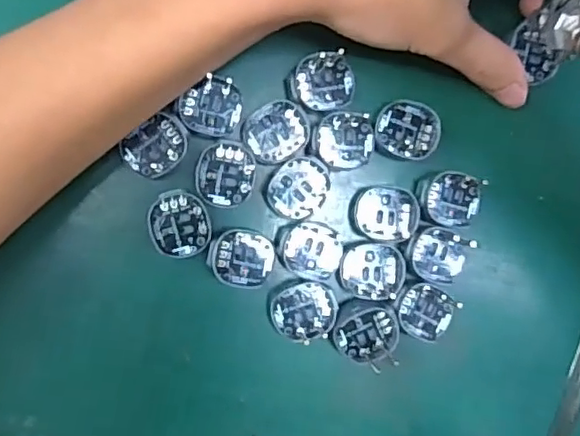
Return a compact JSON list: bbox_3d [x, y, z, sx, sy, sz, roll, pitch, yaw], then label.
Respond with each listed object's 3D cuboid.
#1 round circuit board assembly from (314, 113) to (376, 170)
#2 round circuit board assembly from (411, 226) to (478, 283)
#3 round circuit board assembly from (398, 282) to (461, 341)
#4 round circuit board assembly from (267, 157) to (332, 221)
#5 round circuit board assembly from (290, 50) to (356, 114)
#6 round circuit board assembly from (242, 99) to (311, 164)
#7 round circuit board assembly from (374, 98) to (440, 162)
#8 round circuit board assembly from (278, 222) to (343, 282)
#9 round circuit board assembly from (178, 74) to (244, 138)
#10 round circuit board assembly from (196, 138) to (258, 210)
[{"bbox_3d":[0.024,-0.034,0.261,0.027,0.004,0.024,3,90,-9],"label":"round circuit board assembly"},{"bbox_3d":[0.068,0.017,0.267,0.027,0.004,0.024,24,87,-8],"label":"round circuit board assembly"},{"bbox_3d":[0.061,0.042,0.266,0.026,0.004,0.024,0,91,-9],"label":"round circuit board assembly"},{"bbox_3d":[0.004,-0.013,0.259,0.025,0.004,0.028,40,85,-7],"label":"round circuit board assembly"},{"bbox_3d":[0.014,-0.059,0.257,0.028,0.004,0.025,-4,91,-9],"label":"round circuit board assembly"},{"bbox_3d":[-0.006,-0.037,0.254,0.029,0.004,0.024,-20,94,-8],"label":"round circuit board assembly"},{"bbox_3d":[0.053,-0.039,0.264,0.028,0.004,0.024,8,89,-9],"label":"round circuit board assembly"},{"bbox_3d":[0.009,0.015,0.261,0.027,0.005,0.024,9,89,-9],"label":"round circuit board assembly"},{"bbox_3d":[-0.031,-0.047,0.250,0.023,0.004,0.025,0,91,-9],"label":"round circuit board assembly"},{"bbox_3d":[-0.027,-0.018,0.251,0.025,0.004,0.028,7,90,-9],"label":"round circuit board assembly"}]

